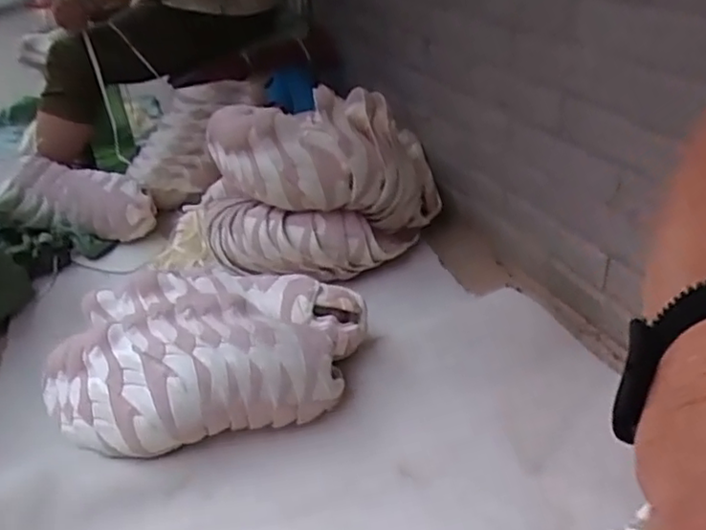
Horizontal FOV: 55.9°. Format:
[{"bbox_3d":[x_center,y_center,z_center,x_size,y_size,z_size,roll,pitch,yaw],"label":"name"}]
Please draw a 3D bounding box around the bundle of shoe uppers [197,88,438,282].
[{"bbox_3d":[-0.063,-0.155,1.203,0.428,0.267,0.251,-6,32,0],"label":"bundle of shoe uppers"}]

